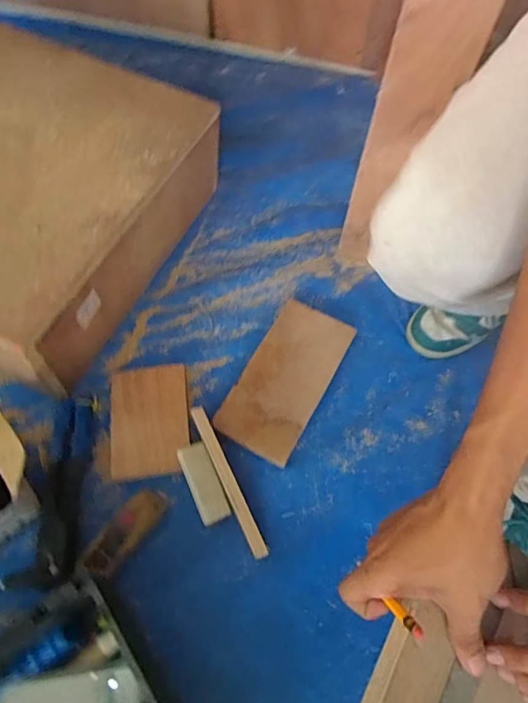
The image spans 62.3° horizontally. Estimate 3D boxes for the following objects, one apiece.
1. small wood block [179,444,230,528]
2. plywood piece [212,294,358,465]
[{"bbox_3d":[-0.083,0.178,0.595,0.041,0.027,0.104,-22,63,-13],"label":"small wood block"},{"bbox_3d":[0.037,0.038,0.690,0.123,0.021,0.262,26,63,13],"label":"plywood piece"}]

